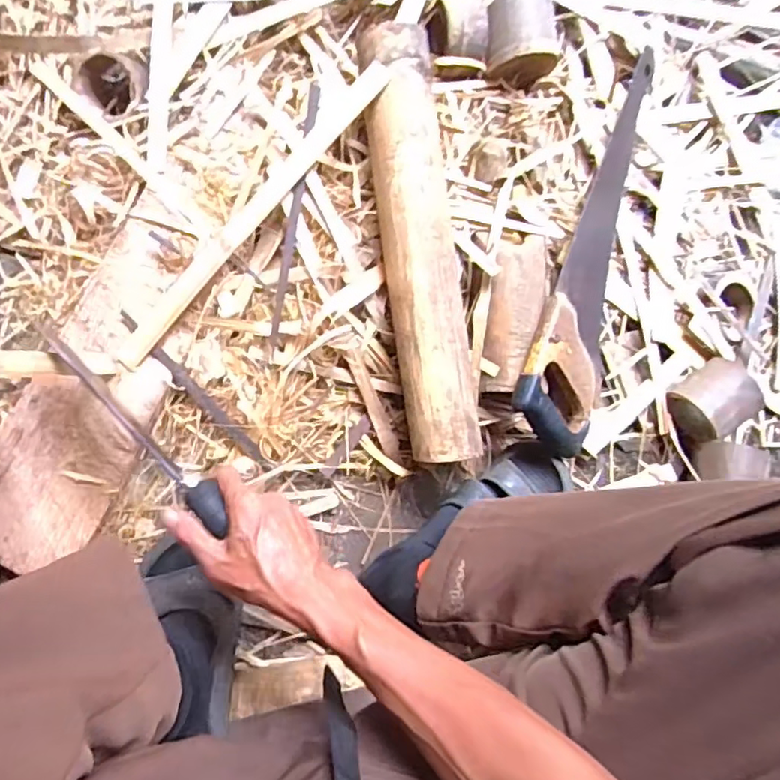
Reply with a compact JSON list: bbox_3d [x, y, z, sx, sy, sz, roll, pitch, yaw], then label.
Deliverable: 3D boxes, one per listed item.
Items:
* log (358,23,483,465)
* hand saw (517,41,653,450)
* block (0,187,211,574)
[{"bbox_3d":[0.029,-0.142,0.596,0.075,0.055,0.433,-8,90,-9],"label":"log"},{"bbox_3d":[0.255,-0.166,0.658,0.108,0.053,0.487,24,81,-7],"label":"hand saw"},{"bbox_3d":[-0.288,-0.011,0.589,0.119,0.061,0.369,23,85,-7],"label":"block"}]

